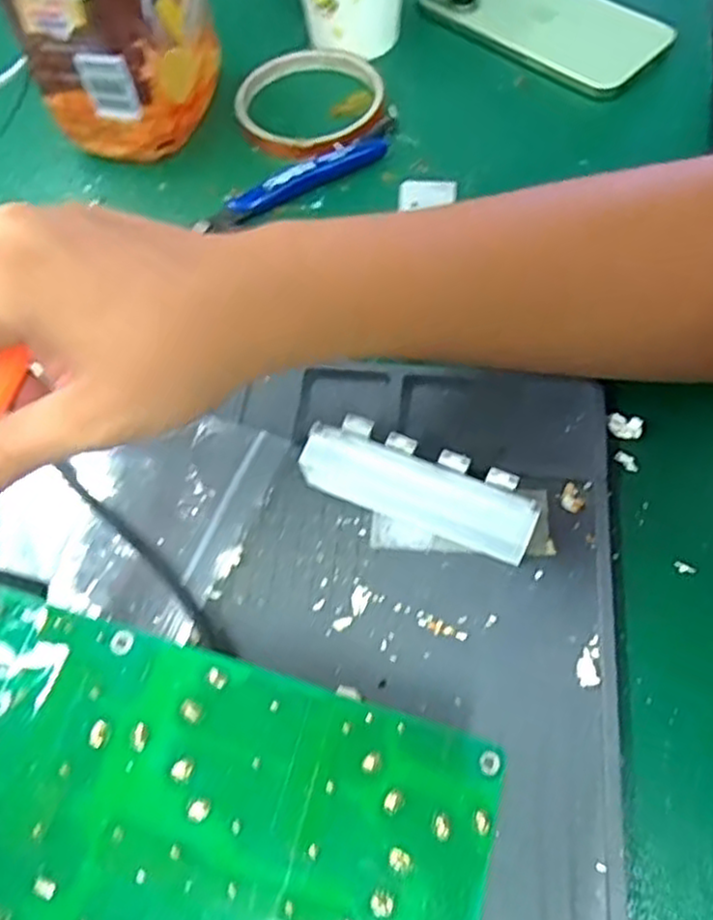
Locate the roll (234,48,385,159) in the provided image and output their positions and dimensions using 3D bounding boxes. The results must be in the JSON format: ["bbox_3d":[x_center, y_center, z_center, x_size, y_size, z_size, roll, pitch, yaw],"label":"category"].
[{"bbox_3d":[-0.026,-0.203,0.421,0.082,0.011,0.091,6,61,7],"label":"roll"}]

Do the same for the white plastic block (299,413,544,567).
[{"bbox_3d":[0.025,0.012,0.283,0.085,0.043,0.007,20,47,14],"label":"white plastic block"}]

